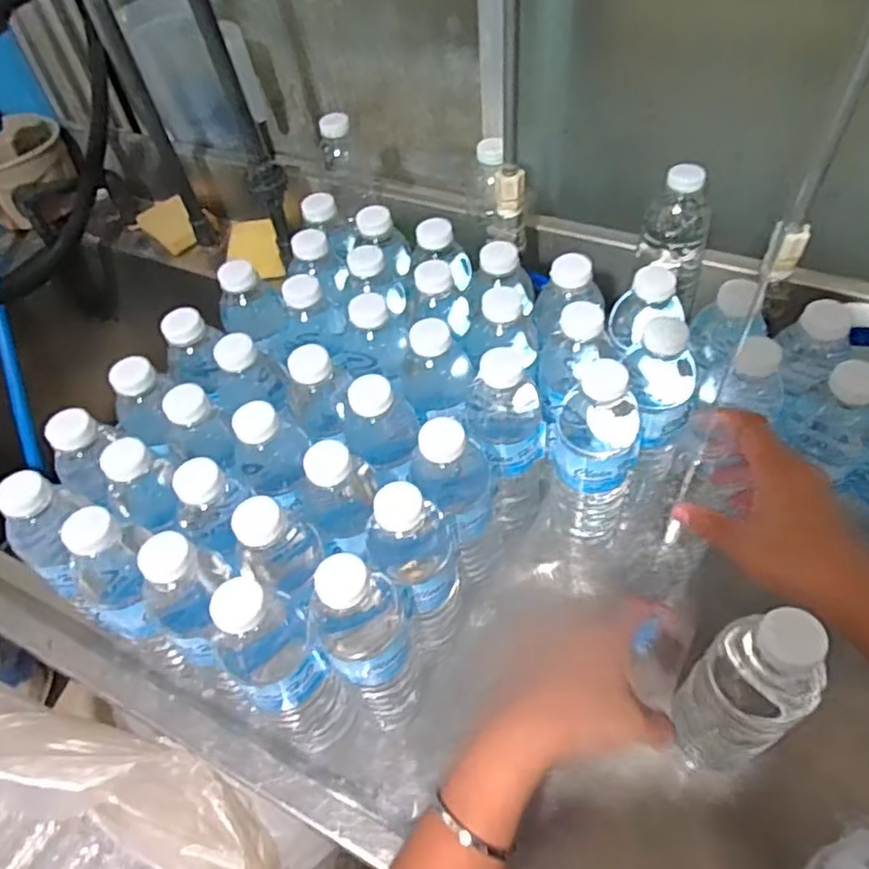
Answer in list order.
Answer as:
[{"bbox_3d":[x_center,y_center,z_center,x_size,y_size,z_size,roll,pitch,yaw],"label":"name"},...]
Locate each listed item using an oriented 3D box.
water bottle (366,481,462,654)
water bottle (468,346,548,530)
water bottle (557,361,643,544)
[{"bbox_3d":[-0.009,0.114,0.477,0.056,0.199,0.054,-3,52,4],"label":"water bottle"},{"bbox_3d":[0.058,0.009,0.542,0.062,0.196,0.061,-3,52,4],"label":"water bottle"},{"bbox_3d":[0.130,0.015,0.516,0.064,0.176,0.059,11,54,14],"label":"water bottle"}]

